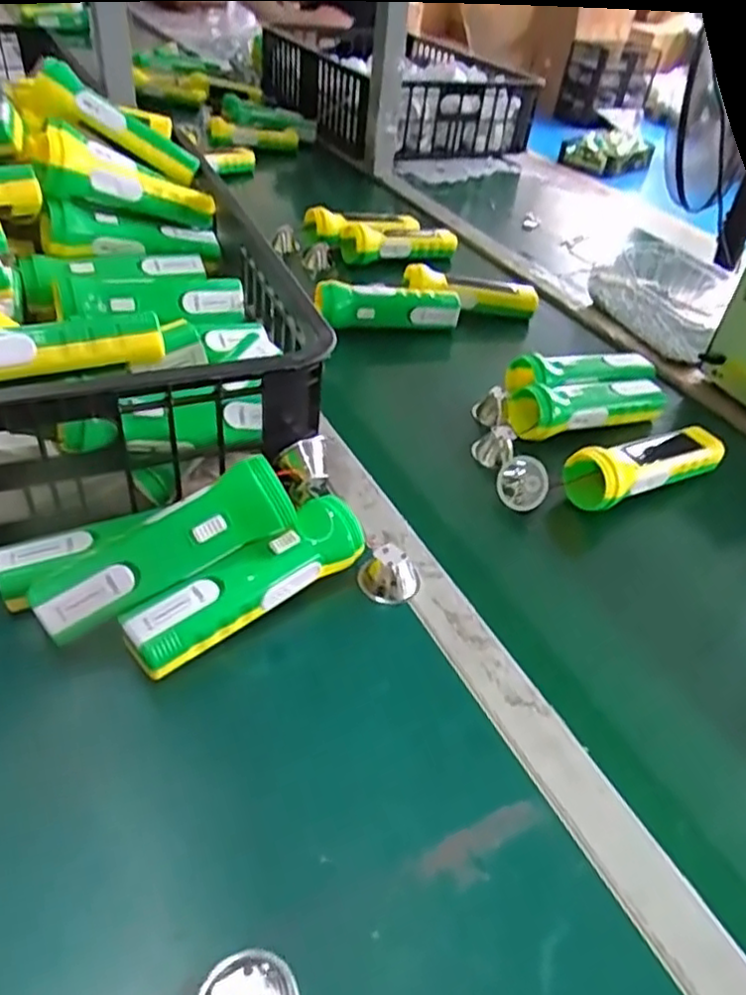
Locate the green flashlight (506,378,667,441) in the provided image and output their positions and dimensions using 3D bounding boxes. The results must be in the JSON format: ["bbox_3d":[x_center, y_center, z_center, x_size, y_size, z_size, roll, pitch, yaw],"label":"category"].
[{"bbox_3d":[0.212,-0.093,0.681,0.163,0.043,0.053,-9,44,-20],"label":"green flashlight"}]

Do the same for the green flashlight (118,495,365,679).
[{"bbox_3d":[-0.078,0.056,0.456,0.169,0.051,0.042,-24,51,-32],"label":"green flashlight"}]

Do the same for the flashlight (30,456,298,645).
[{"bbox_3d":[-0.129,0.029,0.435,0.164,0.043,0.042,-30,49,-14],"label":"flashlight"}]

